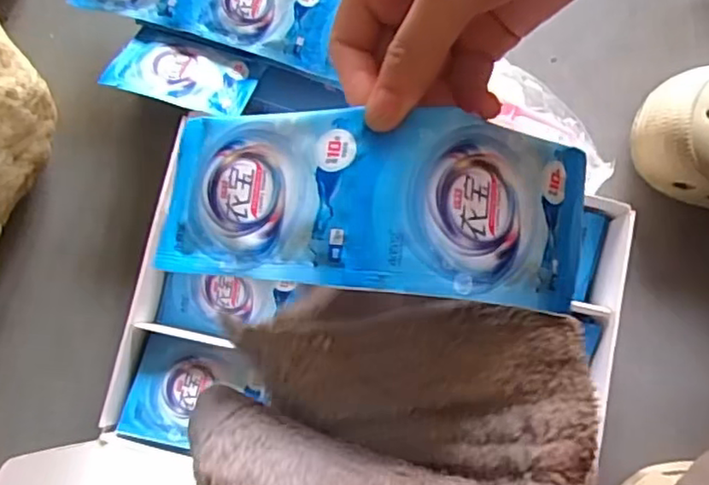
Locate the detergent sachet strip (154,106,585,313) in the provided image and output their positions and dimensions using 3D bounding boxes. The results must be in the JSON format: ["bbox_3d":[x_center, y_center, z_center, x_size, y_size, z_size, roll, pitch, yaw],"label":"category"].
[{"bbox_3d":[0.003,-0.014,0.237,0.159,0.042,0.064,5,80,10],"label":"detergent sachet strip"}]

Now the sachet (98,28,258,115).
[{"bbox_3d":[-0.114,-0.112,0.420,0.091,0.006,0.053,17,57,1],"label":"sachet"}]

